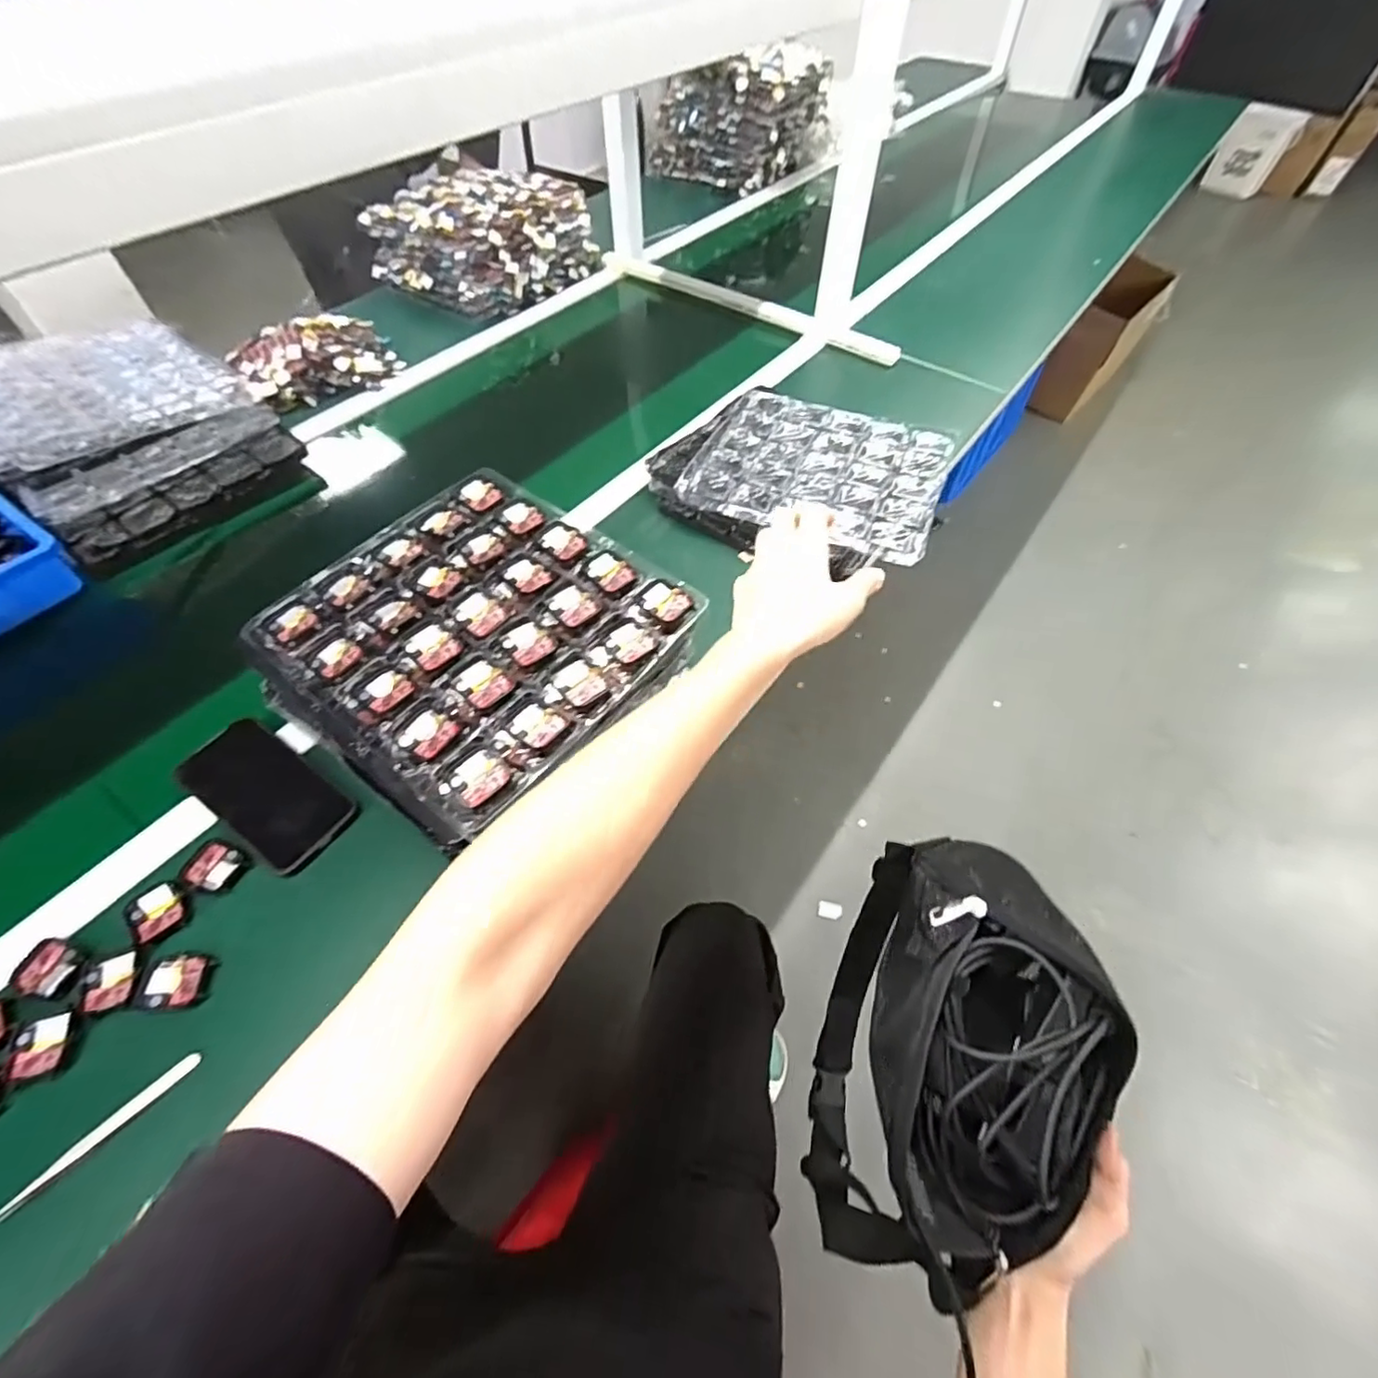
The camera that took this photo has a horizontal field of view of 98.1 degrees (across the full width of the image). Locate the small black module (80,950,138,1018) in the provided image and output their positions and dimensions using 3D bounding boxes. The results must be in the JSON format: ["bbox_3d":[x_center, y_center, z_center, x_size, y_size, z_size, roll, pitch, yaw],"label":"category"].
[{"bbox_3d":[-0.435,0.220,0.448,0.037,0.005,0.040,-20,58,-14],"label":"small black module"}]

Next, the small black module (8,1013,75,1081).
[{"bbox_3d":[-0.463,0.255,0.428,0.037,0.007,0.038,-12,57,-8],"label":"small black module"}]

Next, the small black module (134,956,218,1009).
[{"bbox_3d":[-0.387,0.221,0.451,0.047,0.008,0.035,-2,56,-2],"label":"small black module"}]

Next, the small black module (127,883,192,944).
[{"bbox_3d":[-0.424,0.176,0.477,0.037,0.006,0.044,-36,63,-22],"label":"small black module"}]

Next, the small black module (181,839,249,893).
[{"bbox_3d":[-0.396,0.148,0.500,0.046,0.006,0.038,15,57,10],"label":"small black module"}]

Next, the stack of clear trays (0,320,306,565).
[{"bbox_3d":[-0.743,-0.355,0.775,0.366,0.100,0.288,33,62,20],"label":"stack of clear trays"}]

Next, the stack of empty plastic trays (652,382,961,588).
[{"bbox_3d":[0.146,-0.274,0.759,0.336,0.038,0.267,26,60,17],"label":"stack of empty plastic trays"}]

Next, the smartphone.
[{"bbox_3d":[-0.378,0.088,0.533,0.166,0.012,0.079,30,61,18],"label":"smartphone"}]

